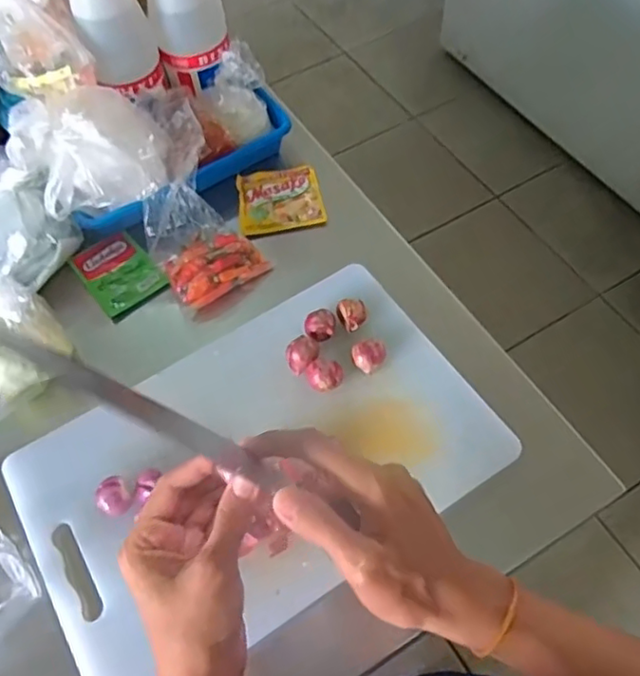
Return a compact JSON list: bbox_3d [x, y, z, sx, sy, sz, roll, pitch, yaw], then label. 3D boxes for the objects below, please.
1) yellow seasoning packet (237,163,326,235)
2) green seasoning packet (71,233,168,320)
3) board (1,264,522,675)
[{"bbox_3d":[-0.042,-0.145,0.639,0.084,0.012,0.081,-11,59,-3],"label":"yellow seasoning packet"},{"bbox_3d":[-0.196,-0.065,0.602,0.062,0.010,0.094,-35,63,-16],"label":"green seasoning packet"},{"bbox_3d":[-0.048,0.090,0.481,0.346,0.025,0.220,-31,63,-13],"label":"board"}]

